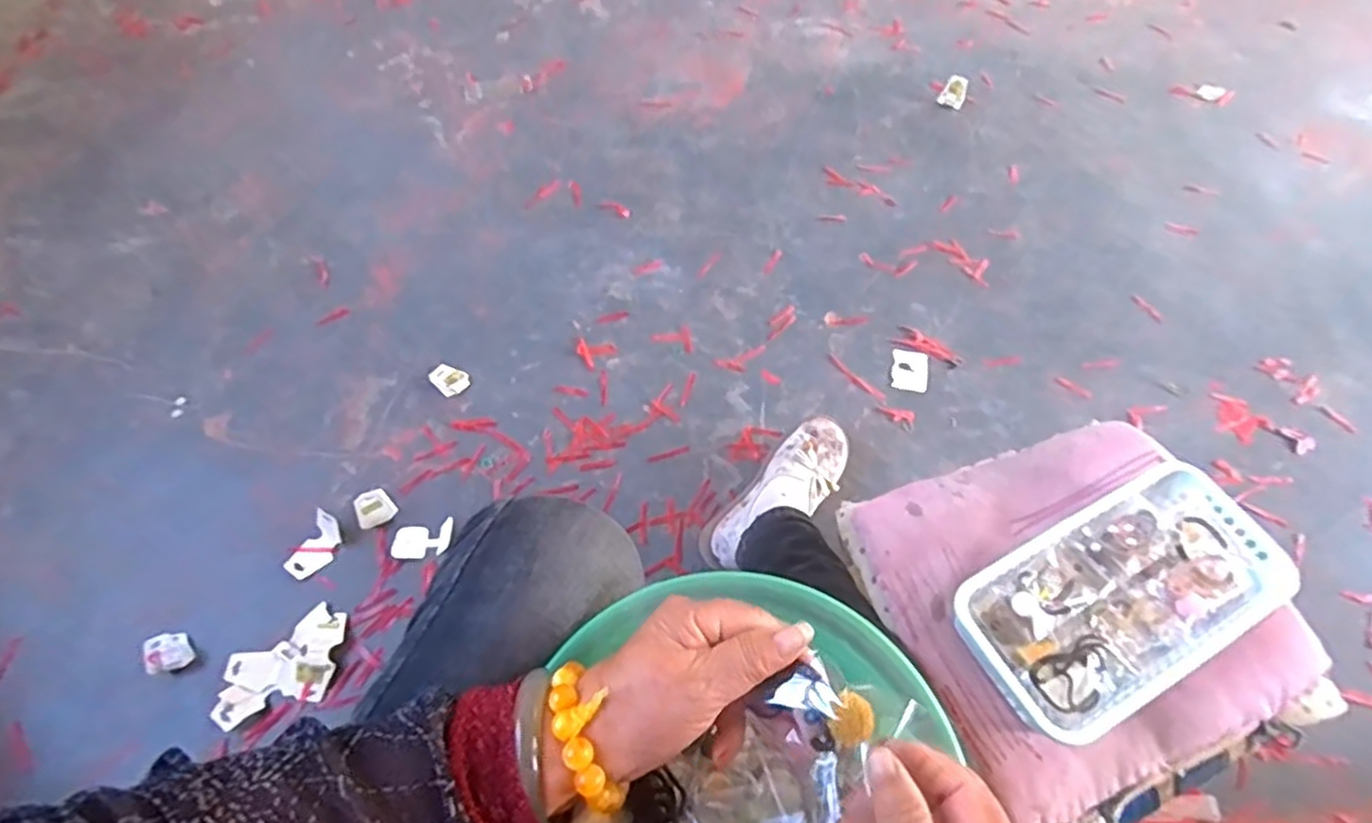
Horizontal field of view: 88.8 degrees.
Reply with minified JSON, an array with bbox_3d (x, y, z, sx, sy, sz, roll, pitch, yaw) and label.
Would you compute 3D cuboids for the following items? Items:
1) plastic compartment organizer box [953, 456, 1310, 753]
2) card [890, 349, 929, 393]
[{"bbox_3d":[0.350,0.142,0.559,0.267,0.041,0.139,-26,64,-17],"label":"plastic compartment organizer box"},{"bbox_3d":[0.326,-0.059,1.018,0.054,0.004,0.072,12,60,3],"label":"card"}]

